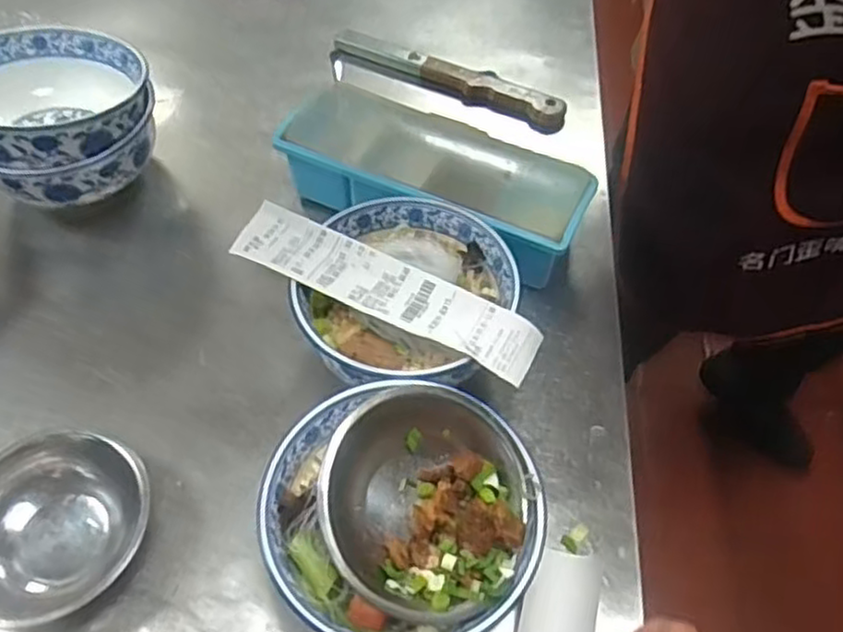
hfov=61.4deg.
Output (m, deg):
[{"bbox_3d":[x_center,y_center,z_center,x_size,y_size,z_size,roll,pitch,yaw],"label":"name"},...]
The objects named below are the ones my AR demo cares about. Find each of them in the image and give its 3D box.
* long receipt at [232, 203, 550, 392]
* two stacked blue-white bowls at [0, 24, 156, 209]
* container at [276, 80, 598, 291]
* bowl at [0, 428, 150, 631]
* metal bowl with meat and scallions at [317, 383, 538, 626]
[{"bbox_3d":[-0.029,-0.022,0.536,0.244,0.009,0.054,27,58,12],"label":"long receipt"},{"bbox_3d":[-0.335,-0.179,0.667,0.165,0.116,0.160,-25,59,-19],"label":"two stacked blue-white bowls"},{"bbox_3d":[0.010,-0.120,0.660,0.281,0.071,0.112,22,57,14],"label":"container"},{"bbox_3d":[-0.250,0.142,0.482,0.124,0.045,0.126,1,54,-1],"label":"bowl"},{"bbox_3d":[0.003,0.111,0.430,0.137,0.050,0.137,9,61,-17],"label":"metal bowl with meat and scallions"}]

